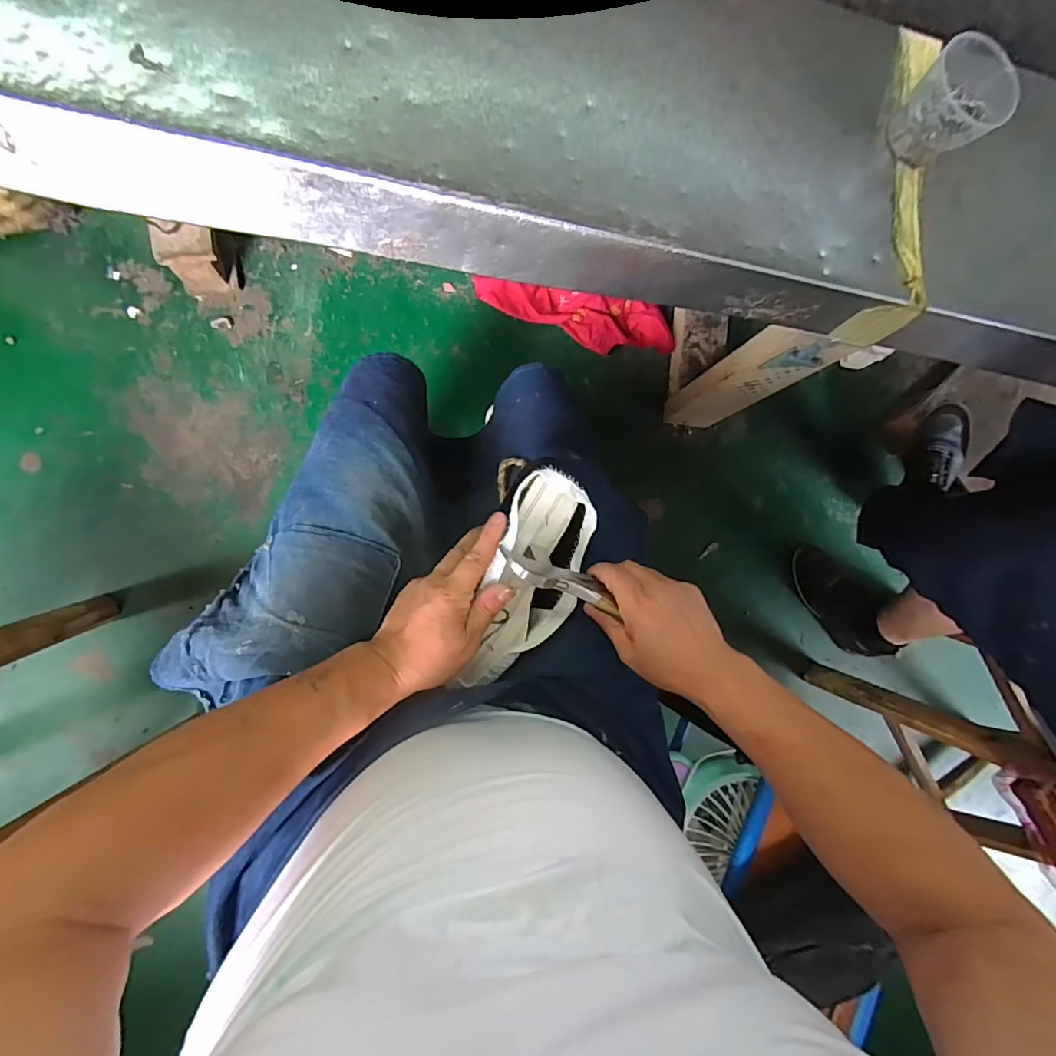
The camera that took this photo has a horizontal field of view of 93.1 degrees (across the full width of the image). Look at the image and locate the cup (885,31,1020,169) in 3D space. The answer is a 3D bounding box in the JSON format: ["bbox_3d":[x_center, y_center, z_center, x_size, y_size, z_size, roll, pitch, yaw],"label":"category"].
[{"bbox_3d":[0.296,-0.297,0.354,0.054,0.051,0.064,-38,93,-8],"label":"cup"}]

